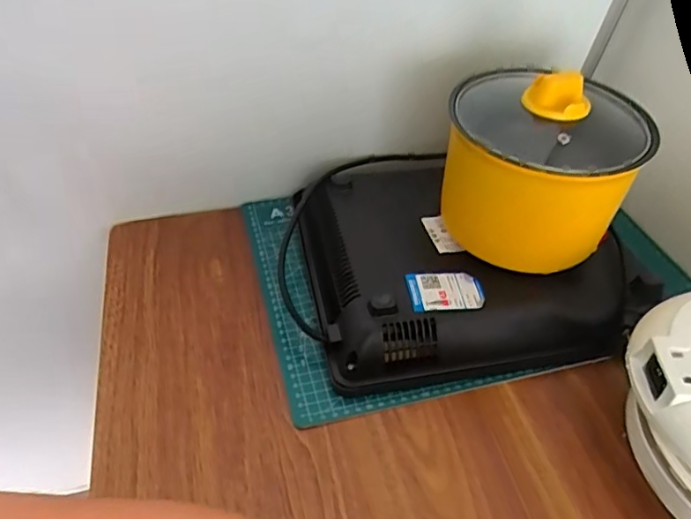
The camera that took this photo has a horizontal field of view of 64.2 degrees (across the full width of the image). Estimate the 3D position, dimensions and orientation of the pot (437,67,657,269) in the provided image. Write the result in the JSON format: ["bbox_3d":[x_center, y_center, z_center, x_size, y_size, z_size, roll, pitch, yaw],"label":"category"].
[{"bbox_3d":[0.172,-0.084,0.507,0.164,0.153,0.161,21,46,16],"label":"pot"}]

